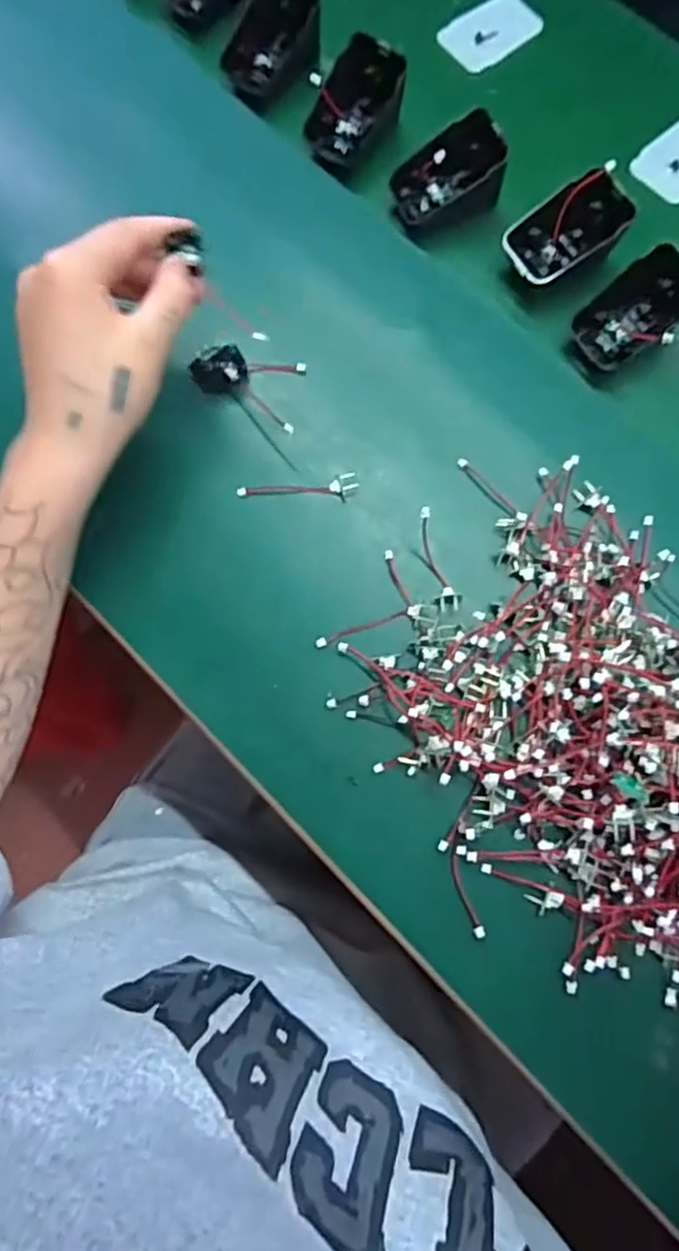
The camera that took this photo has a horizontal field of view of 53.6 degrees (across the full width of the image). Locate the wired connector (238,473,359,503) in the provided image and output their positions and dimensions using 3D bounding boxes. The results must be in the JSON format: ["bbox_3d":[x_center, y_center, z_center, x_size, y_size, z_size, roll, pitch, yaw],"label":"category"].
[{"bbox_3d":[-0.024,-0.077,0.386,0.068,0.004,0.015,-6,77,-1],"label":"wired connector"}]

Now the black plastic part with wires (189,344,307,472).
[{"bbox_3d":[-0.043,-0.142,0.393,0.086,0.019,0.051,41,78,8],"label":"black plastic part with wires"}]

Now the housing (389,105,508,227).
[{"bbox_3d":[0.066,-0.284,0.419,0.066,0.042,0.043,-20,77,-7],"label":"housing"}]

